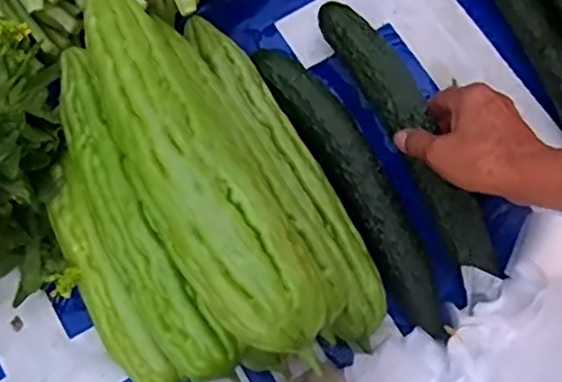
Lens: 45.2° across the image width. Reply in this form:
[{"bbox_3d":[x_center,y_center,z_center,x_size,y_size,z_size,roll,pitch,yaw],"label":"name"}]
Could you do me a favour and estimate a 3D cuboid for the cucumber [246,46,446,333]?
[{"bbox_3d":[0.062,-0.007,0.559,0.043,0.038,0.267,-29,76,-8],"label":"cucumber"}]

